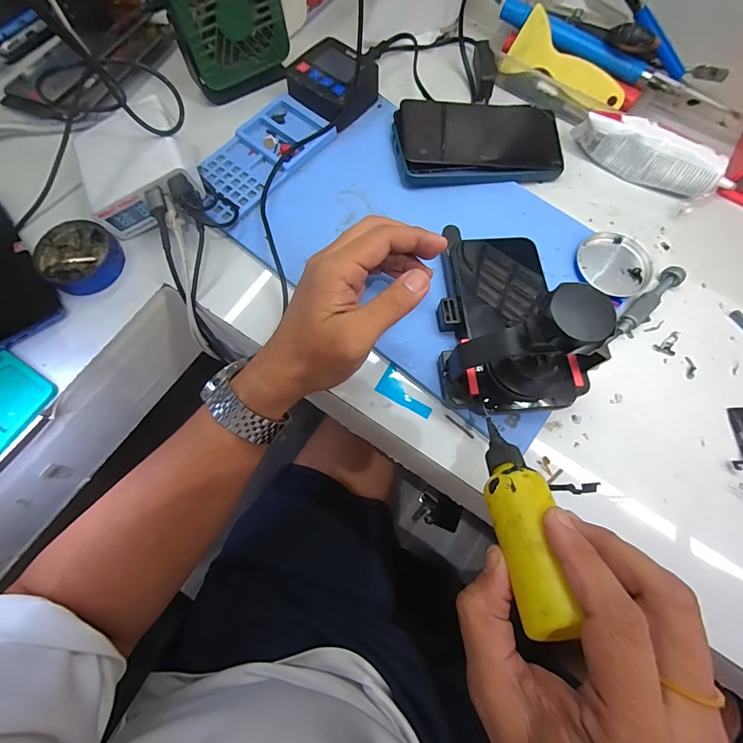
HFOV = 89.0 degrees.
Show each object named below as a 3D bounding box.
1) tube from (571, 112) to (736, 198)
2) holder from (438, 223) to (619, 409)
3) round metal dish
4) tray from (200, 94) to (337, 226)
[{"bbox_3d":[0.271,-0.207,0.362,0.146,0.045,0.035,30,74,7],"label":"tube"},{"bbox_3d":[0.111,-0.053,0.268,0.109,0.116,0.146,2,73,-1],"label":"holder"},{"bbox_3d":[0.215,-0.095,0.335,0.063,0.005,0.061,-1,76,2],"label":"round metal dish"},{"bbox_3d":[-0.105,-0.206,0.357,0.073,0.010,0.150,39,76,10],"label":"tray"}]

